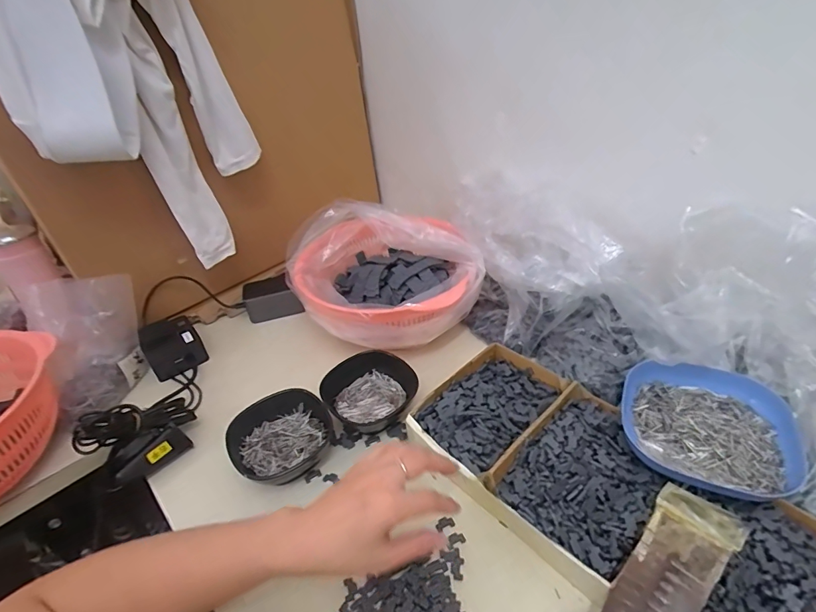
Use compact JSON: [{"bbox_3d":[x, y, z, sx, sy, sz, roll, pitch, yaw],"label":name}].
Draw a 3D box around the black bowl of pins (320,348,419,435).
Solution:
[{"bbox_3d":[-0.040,0.109,0.531,0.106,0.048,0.110,-4,37,3],"label":"black bowl of pins"}]

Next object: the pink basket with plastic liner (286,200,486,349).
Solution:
[{"bbox_3d":[-0.038,-0.038,0.619,0.280,0.123,0.200,8,39,18],"label":"pink basket with plastic liner"}]

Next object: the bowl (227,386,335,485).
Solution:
[{"bbox_3d":[-0.139,0.153,0.486,0.107,0.049,0.106,-4,37,3],"label":"bowl"}]

